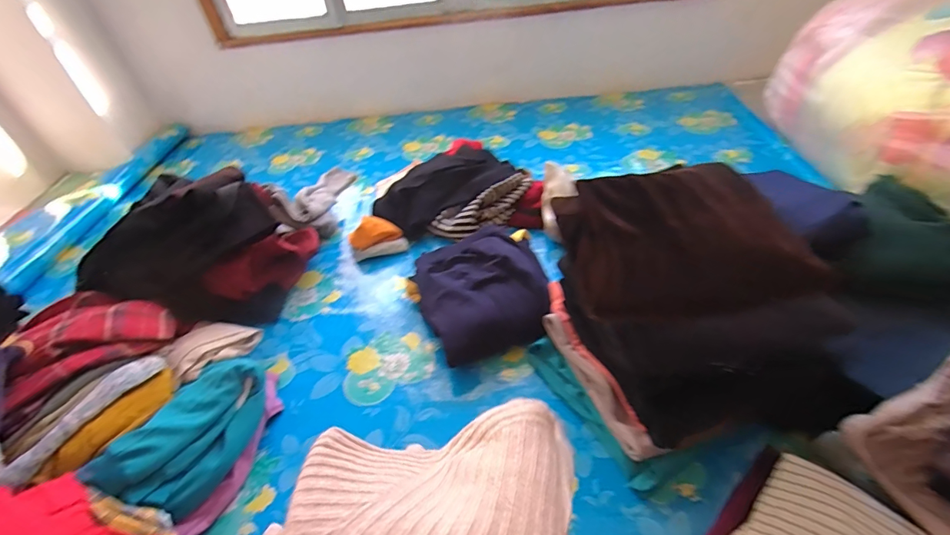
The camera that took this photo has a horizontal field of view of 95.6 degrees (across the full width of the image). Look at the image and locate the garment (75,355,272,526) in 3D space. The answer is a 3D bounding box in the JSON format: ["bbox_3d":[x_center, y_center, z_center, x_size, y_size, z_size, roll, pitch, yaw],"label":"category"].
[{"bbox_3d":[-0.489,0.277,0.751,0.145,0.104,0.262,8,45,17],"label":"garment"}]

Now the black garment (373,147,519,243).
[{"bbox_3d":[-0.079,-0.241,1.290,0.272,0.092,0.420,29,54,33],"label":"black garment"}]

